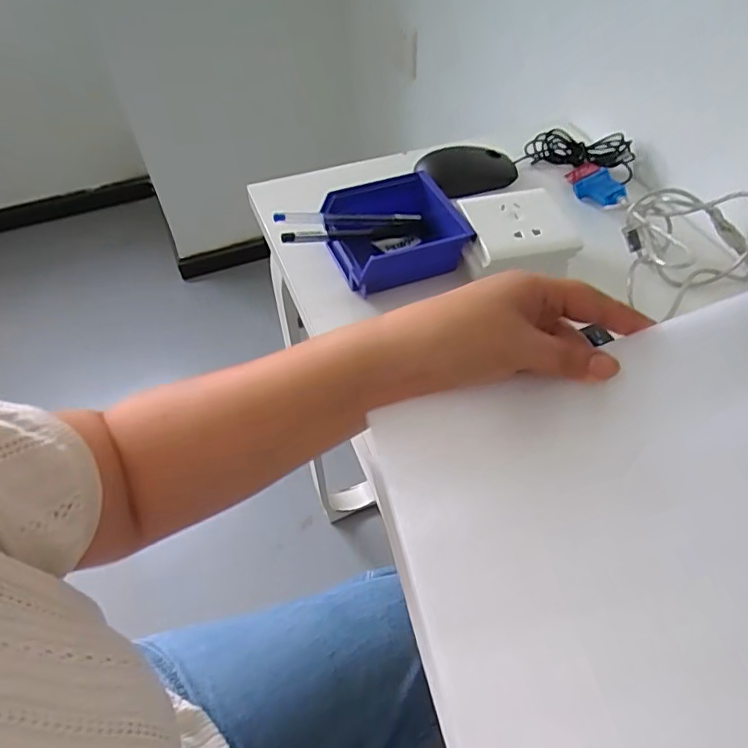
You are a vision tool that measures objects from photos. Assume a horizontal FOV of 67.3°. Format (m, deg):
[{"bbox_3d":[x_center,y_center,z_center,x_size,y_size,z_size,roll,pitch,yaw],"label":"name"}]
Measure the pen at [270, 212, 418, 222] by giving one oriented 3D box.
[{"bbox_3d":[-0.022,-0.145,0.518,0.141,0.011,0.012,-6,50,-21],"label":"pen"}]

